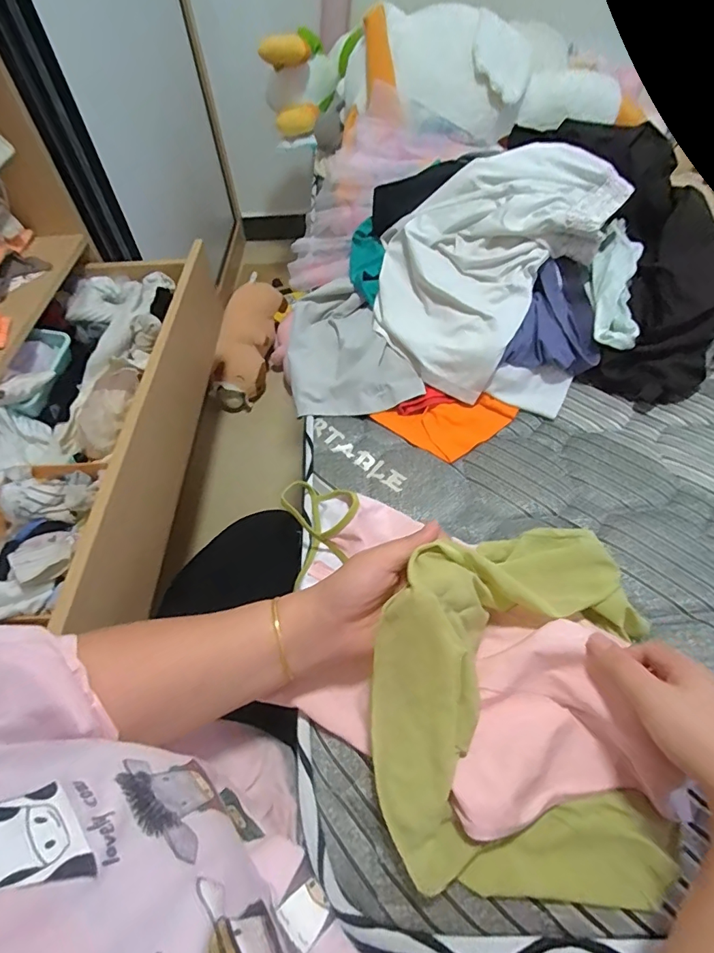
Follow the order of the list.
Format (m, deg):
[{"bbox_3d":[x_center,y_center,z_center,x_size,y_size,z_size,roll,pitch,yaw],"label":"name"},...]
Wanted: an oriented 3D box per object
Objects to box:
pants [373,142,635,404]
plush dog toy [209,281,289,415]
[{"bbox_3d":[0.194,-0.331,0.678,0.401,0.141,0.256,-38,60,-23],"label":"pants"},{"bbox_3d":[-0.325,-0.383,1.374,0.139,0.124,0.400,9,78,10],"label":"plush dog toy"}]

